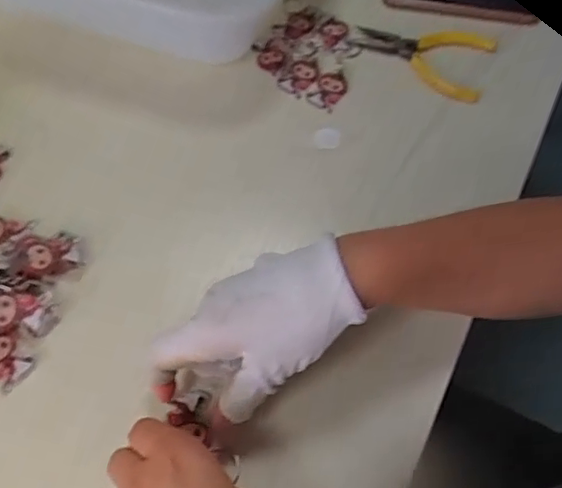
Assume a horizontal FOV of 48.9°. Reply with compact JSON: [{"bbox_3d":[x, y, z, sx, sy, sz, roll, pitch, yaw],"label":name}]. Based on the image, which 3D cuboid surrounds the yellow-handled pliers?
[{"bbox_3d":[0.125,-0.171,0.554,0.122,0.012,0.076,22,60,12],"label":"yellow-handled pliers"}]

